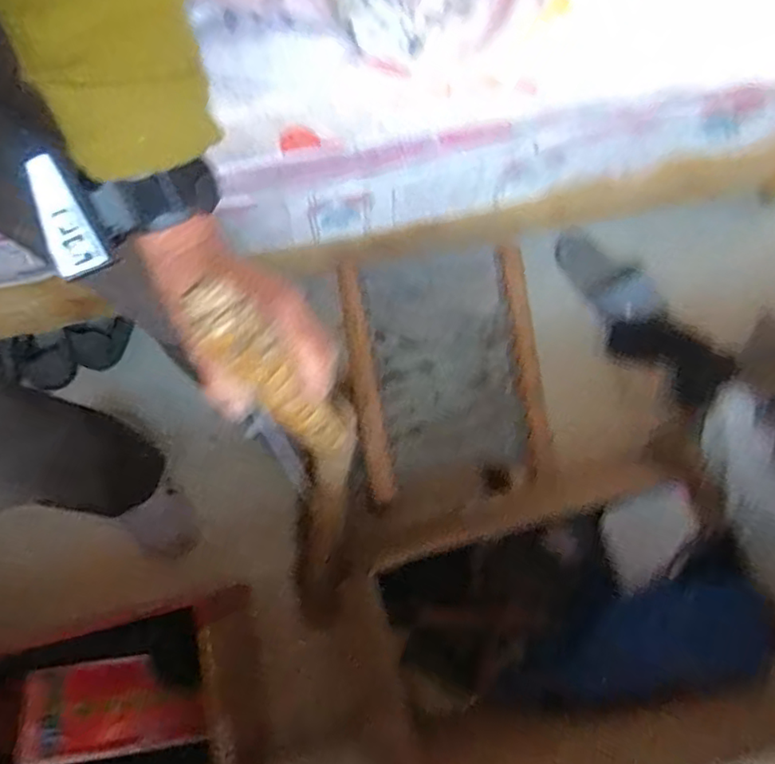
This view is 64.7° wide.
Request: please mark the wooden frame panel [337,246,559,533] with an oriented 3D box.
[{"bbox_3d":[0.075,-0.002,0.781,0.234,0.064,0.344,-8,78,2],"label":"wooden frame panel"}]

